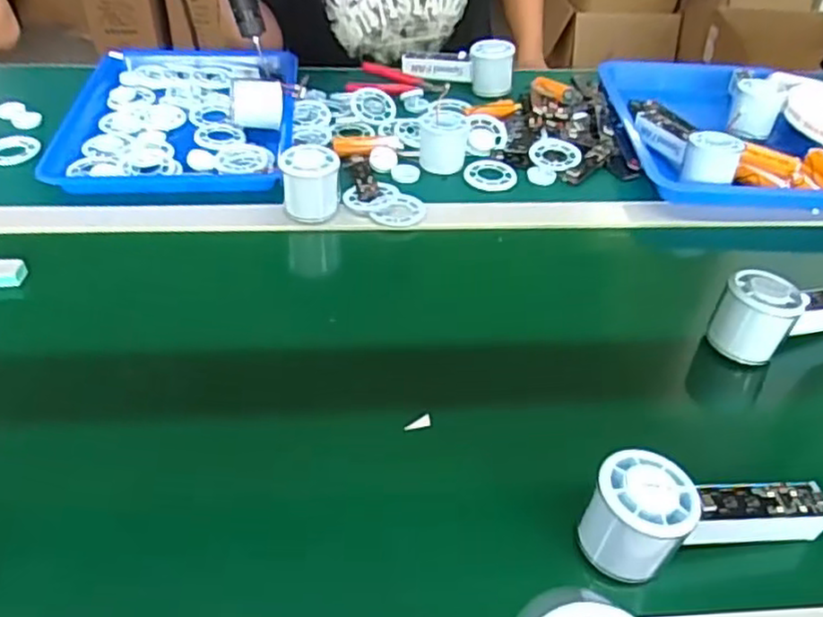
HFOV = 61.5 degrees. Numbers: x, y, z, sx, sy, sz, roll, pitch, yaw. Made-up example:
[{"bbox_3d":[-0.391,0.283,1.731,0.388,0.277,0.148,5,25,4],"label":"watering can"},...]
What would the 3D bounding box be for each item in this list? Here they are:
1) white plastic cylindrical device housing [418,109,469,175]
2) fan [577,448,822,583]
[{"bbox_3d":[0.036,-0.186,0.762,0.054,0.050,0.054,3,43,1],"label":"white plastic cylindrical device housing"},{"bbox_3d":[0.180,0.119,0.417,0.148,0.056,0.061,-5,44,-7],"label":"fan"}]

